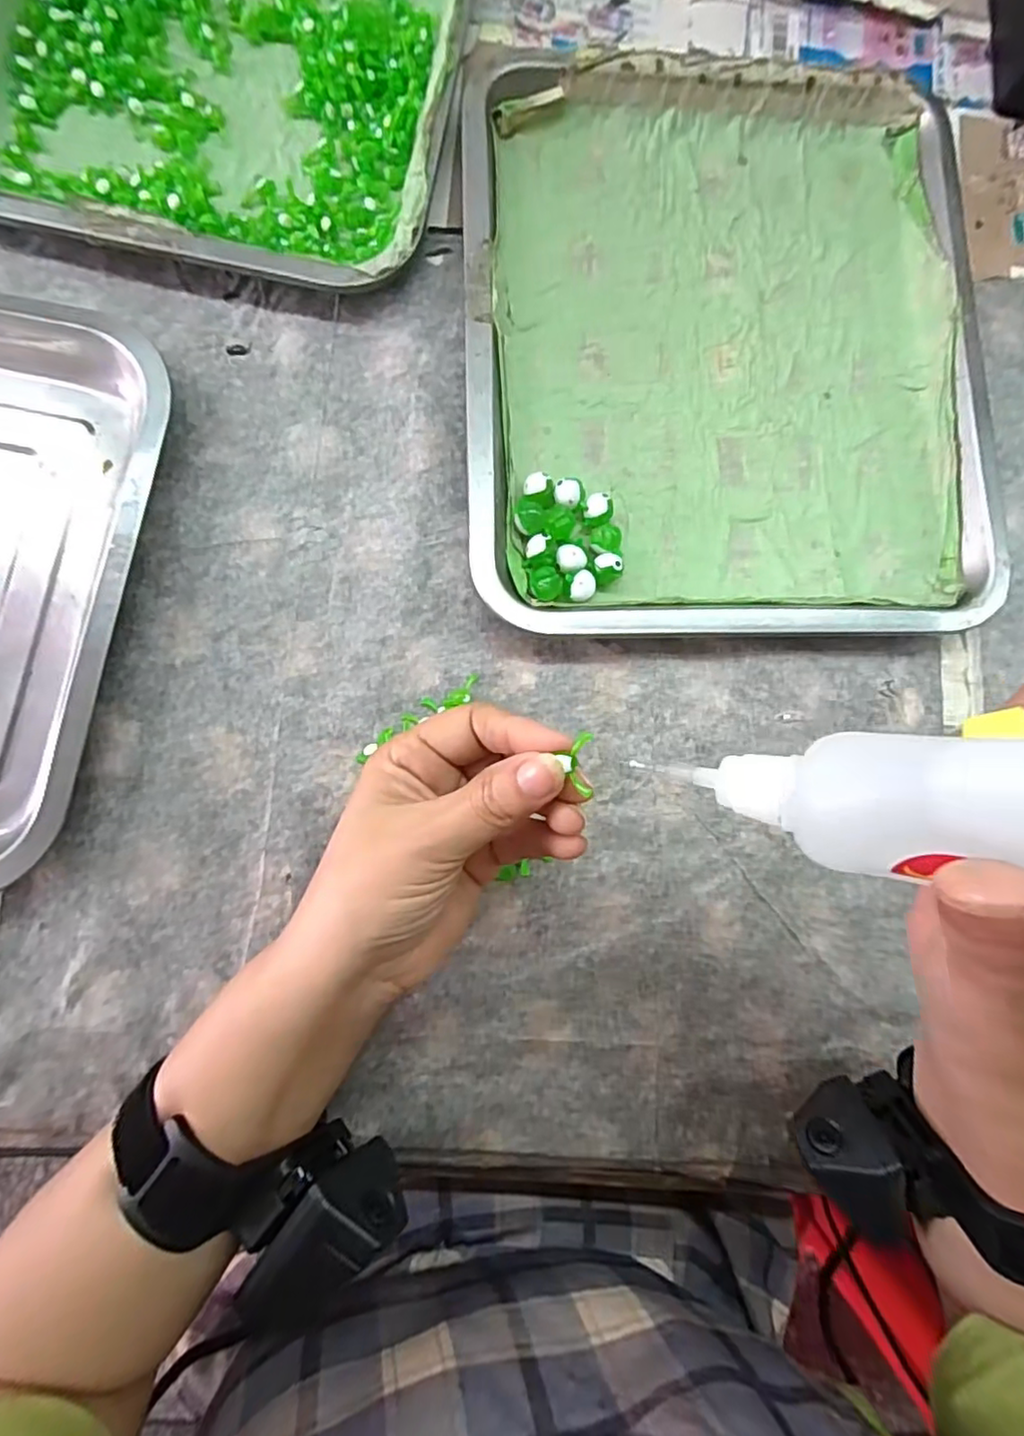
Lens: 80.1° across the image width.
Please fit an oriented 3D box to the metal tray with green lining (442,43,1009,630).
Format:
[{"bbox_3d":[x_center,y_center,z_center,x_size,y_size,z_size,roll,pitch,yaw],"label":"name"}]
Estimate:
[{"bbox_3d":[0.107,-0.190,0.311,0.257,0.021,0.301,-1,83,-4],"label":"metal tray with green lining"}]

